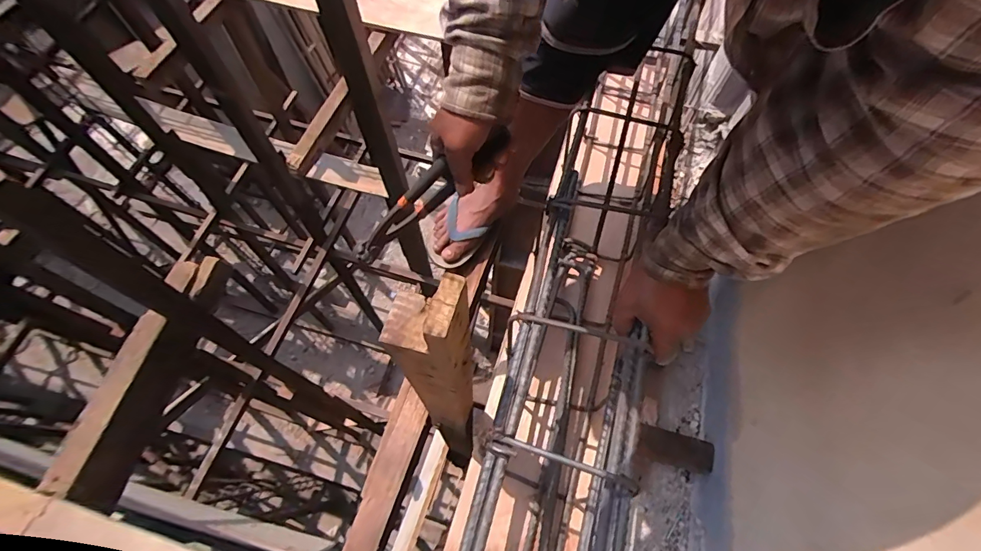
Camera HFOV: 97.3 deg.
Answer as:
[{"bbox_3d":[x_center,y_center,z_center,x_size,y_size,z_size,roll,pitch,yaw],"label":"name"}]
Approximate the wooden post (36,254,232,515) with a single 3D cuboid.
[{"bbox_3d":[-0.665,0.180,0.853,0.054,0.144,0.500,11,65,3],"label":"wooden post"}]

